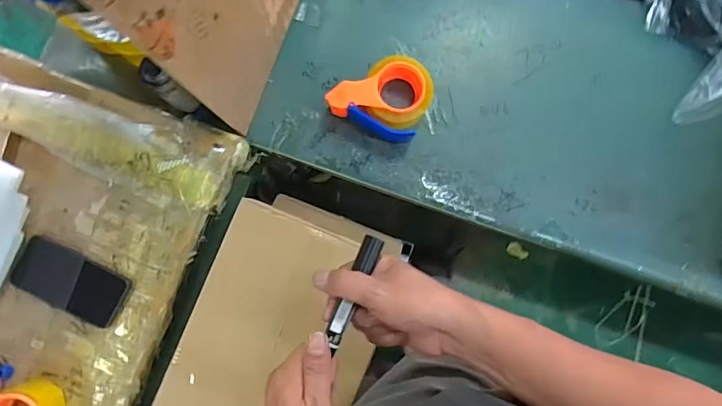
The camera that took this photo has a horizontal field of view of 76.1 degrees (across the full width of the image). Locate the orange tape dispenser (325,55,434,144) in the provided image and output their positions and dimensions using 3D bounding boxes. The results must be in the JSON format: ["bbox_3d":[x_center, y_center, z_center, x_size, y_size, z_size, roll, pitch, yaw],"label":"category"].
[{"bbox_3d":[0.036,-0.175,0.749,0.146,0.062,0.119,22,86,3],"label":"orange tape dispenser"}]

